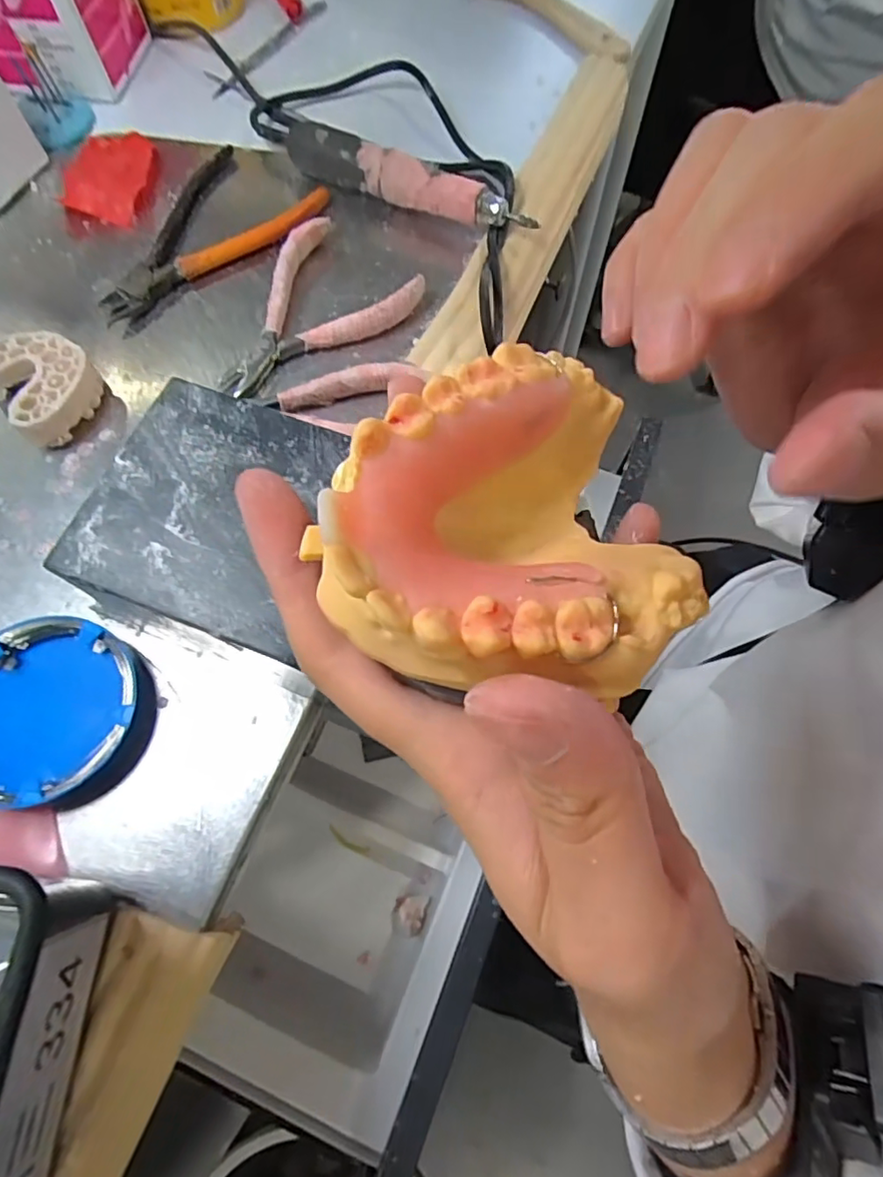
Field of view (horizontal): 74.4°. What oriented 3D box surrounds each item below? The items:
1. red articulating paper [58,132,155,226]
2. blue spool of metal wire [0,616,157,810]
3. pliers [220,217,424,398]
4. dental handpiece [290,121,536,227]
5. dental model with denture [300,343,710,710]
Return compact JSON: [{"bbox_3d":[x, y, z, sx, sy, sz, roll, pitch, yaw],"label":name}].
[{"bbox_3d":[-0.214,-0.269,0.376,0.053,0.006,0.083,-2,69,0],"label":"red articulating paper"},{"bbox_3d":[-0.166,0.050,0.246,0.082,0.018,0.077,0,69,1],"label":"blue spool of metal wire"},{"bbox_3d":[-0.079,-0.155,0.327,0.084,0.017,0.116,41,75,15],"label":"pliers"},{"bbox_3d":[-0.019,-0.249,0.355,0.161,0.033,0.028,26,72,10],"label":"dental handpiece"},{"bbox_3d":[0.010,-0.007,0.117,0.067,0.029,0.065,-21,78,-17],"label":"dental model with denture"}]

